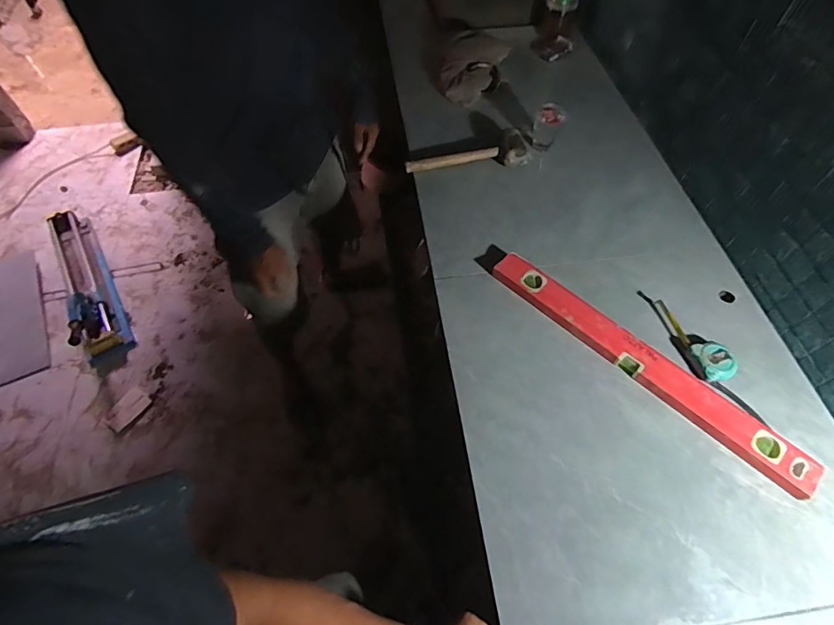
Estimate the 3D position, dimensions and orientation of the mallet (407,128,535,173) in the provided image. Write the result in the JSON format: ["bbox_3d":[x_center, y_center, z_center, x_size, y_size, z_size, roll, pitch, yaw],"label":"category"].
[{"bbox_3d":[0.118,-0.366,1.016,0.288,0.055,0.068,-4,58,-2],"label":"mallet"}]

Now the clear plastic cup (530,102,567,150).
[{"bbox_3d":[0.306,-0.435,1.036,0.067,0.094,0.052,15,59,11],"label":"clear plastic cup"}]

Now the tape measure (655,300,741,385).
[{"bbox_3d":[0.491,0.042,0.771,0.061,0.033,0.166,-7,58,-3],"label":"tape measure"}]

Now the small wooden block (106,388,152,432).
[{"bbox_3d":[-1.008,0.340,1.538,0.087,0.018,0.141,25,61,16],"label":"small wooden block"}]

